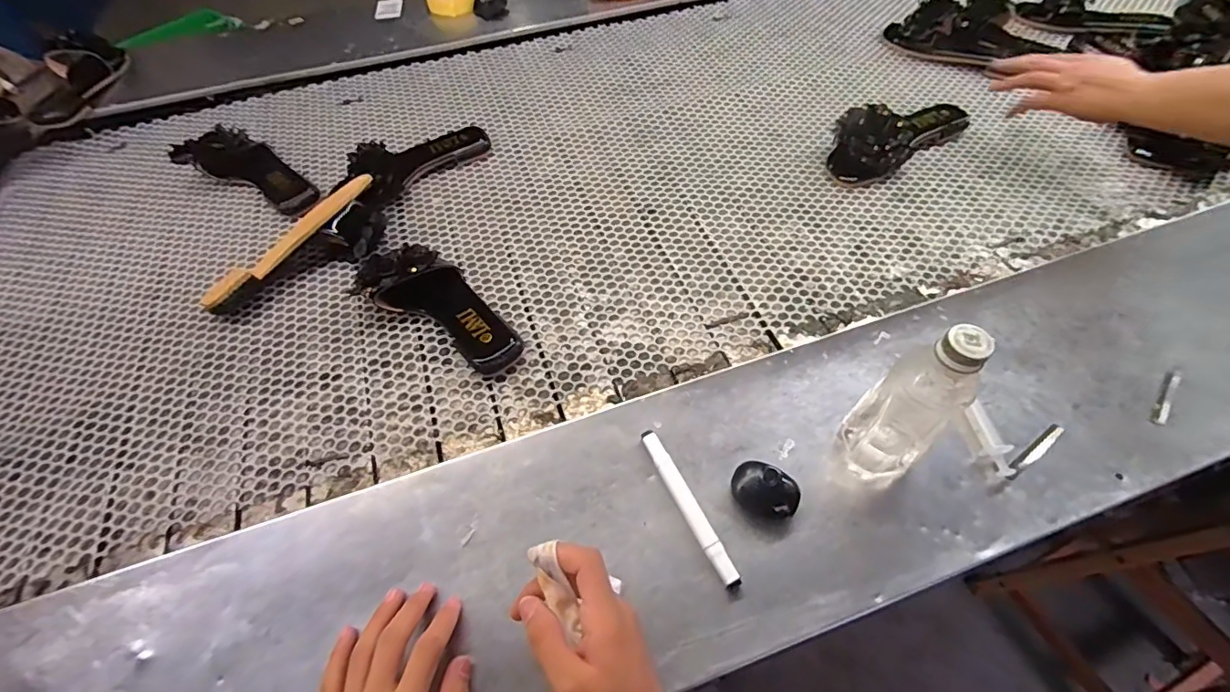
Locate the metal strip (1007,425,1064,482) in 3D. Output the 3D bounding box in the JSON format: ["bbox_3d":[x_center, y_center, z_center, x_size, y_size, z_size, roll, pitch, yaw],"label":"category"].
[{"bbox_3d":[0.394,0.097,0.486,0.086,0.006,0.013,-31,60,-17],"label":"metal strip"}]

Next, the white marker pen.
[{"bbox_3d":[0.065,0.142,0.465,0.018,0.015,0.150,-24,58,-13],"label":"white marker pen"}]

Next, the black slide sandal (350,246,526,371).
[{"bbox_3d":[-0.197,-0.047,0.613,0.207,0.067,0.107,31,62,22],"label":"black slide sandal"}]

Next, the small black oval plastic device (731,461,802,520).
[{"bbox_3d":[0.135,0.128,0.463,0.058,0.032,0.037,15,58,13],"label":"small black oval plastic device"}]

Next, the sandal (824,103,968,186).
[{"bbox_3d":[0.428,-0.323,0.768,0.226,0.082,0.085,-29,59,-16],"label":"sandal"}]

